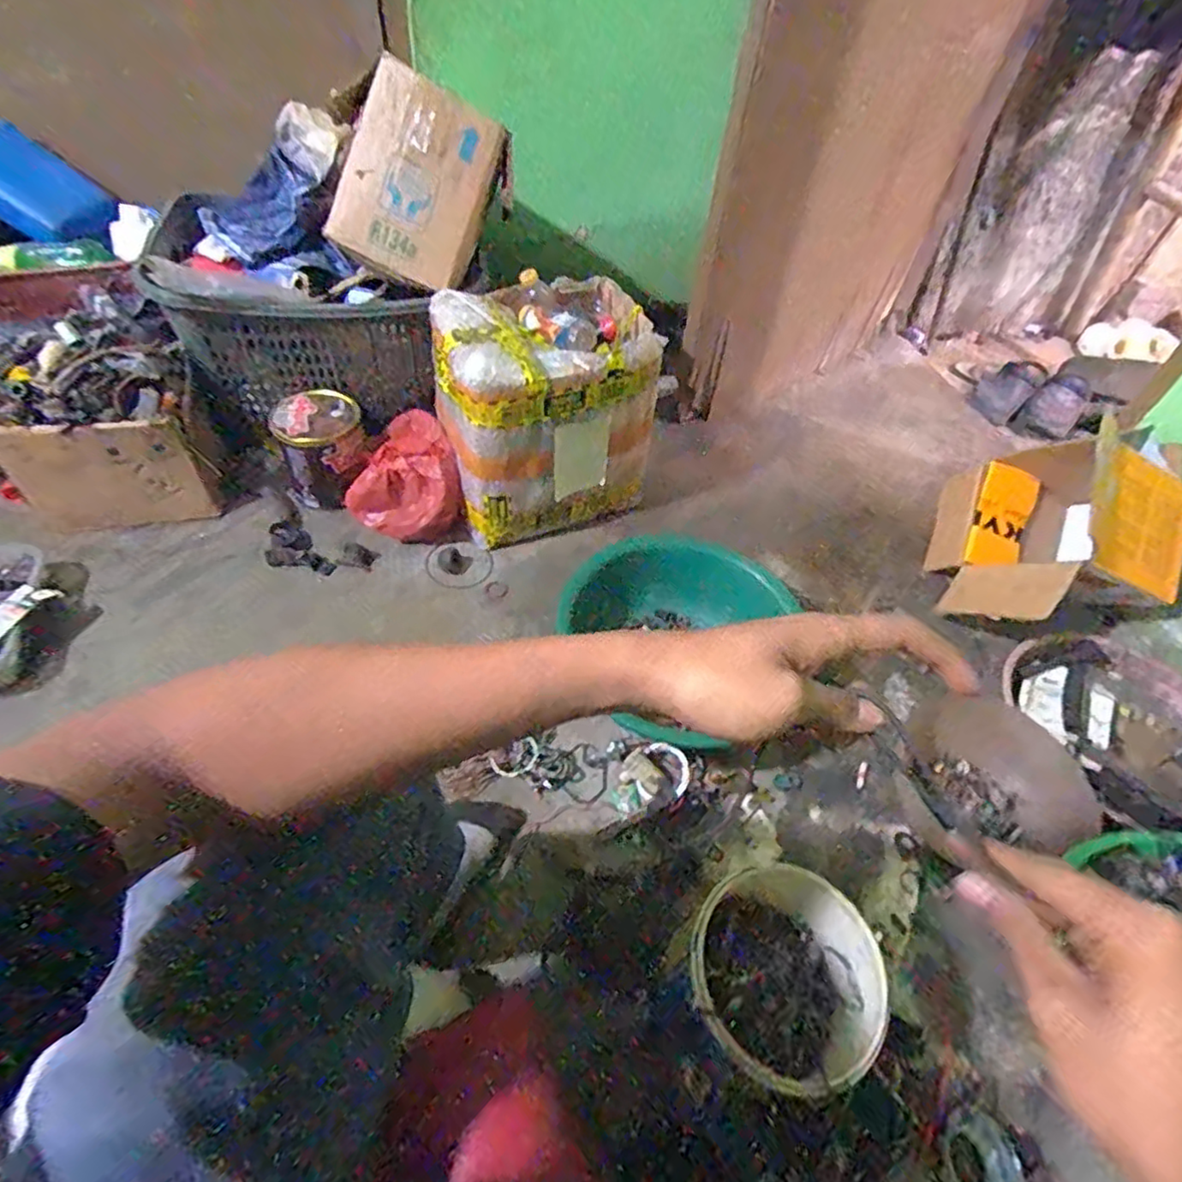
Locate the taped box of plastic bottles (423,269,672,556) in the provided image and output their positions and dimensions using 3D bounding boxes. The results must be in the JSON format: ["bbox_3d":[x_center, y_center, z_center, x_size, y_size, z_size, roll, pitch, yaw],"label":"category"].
[{"bbox_3d":[-0.081,-0.316,1.138,0.355,0.349,0.261,-17,54,-19],"label":"taped box of plastic bottles"}]

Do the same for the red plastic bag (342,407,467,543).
[{"bbox_3d":[-0.336,-0.209,1.136,0.191,0.133,0.208,-8,52,-12],"label":"red plastic bag"}]

